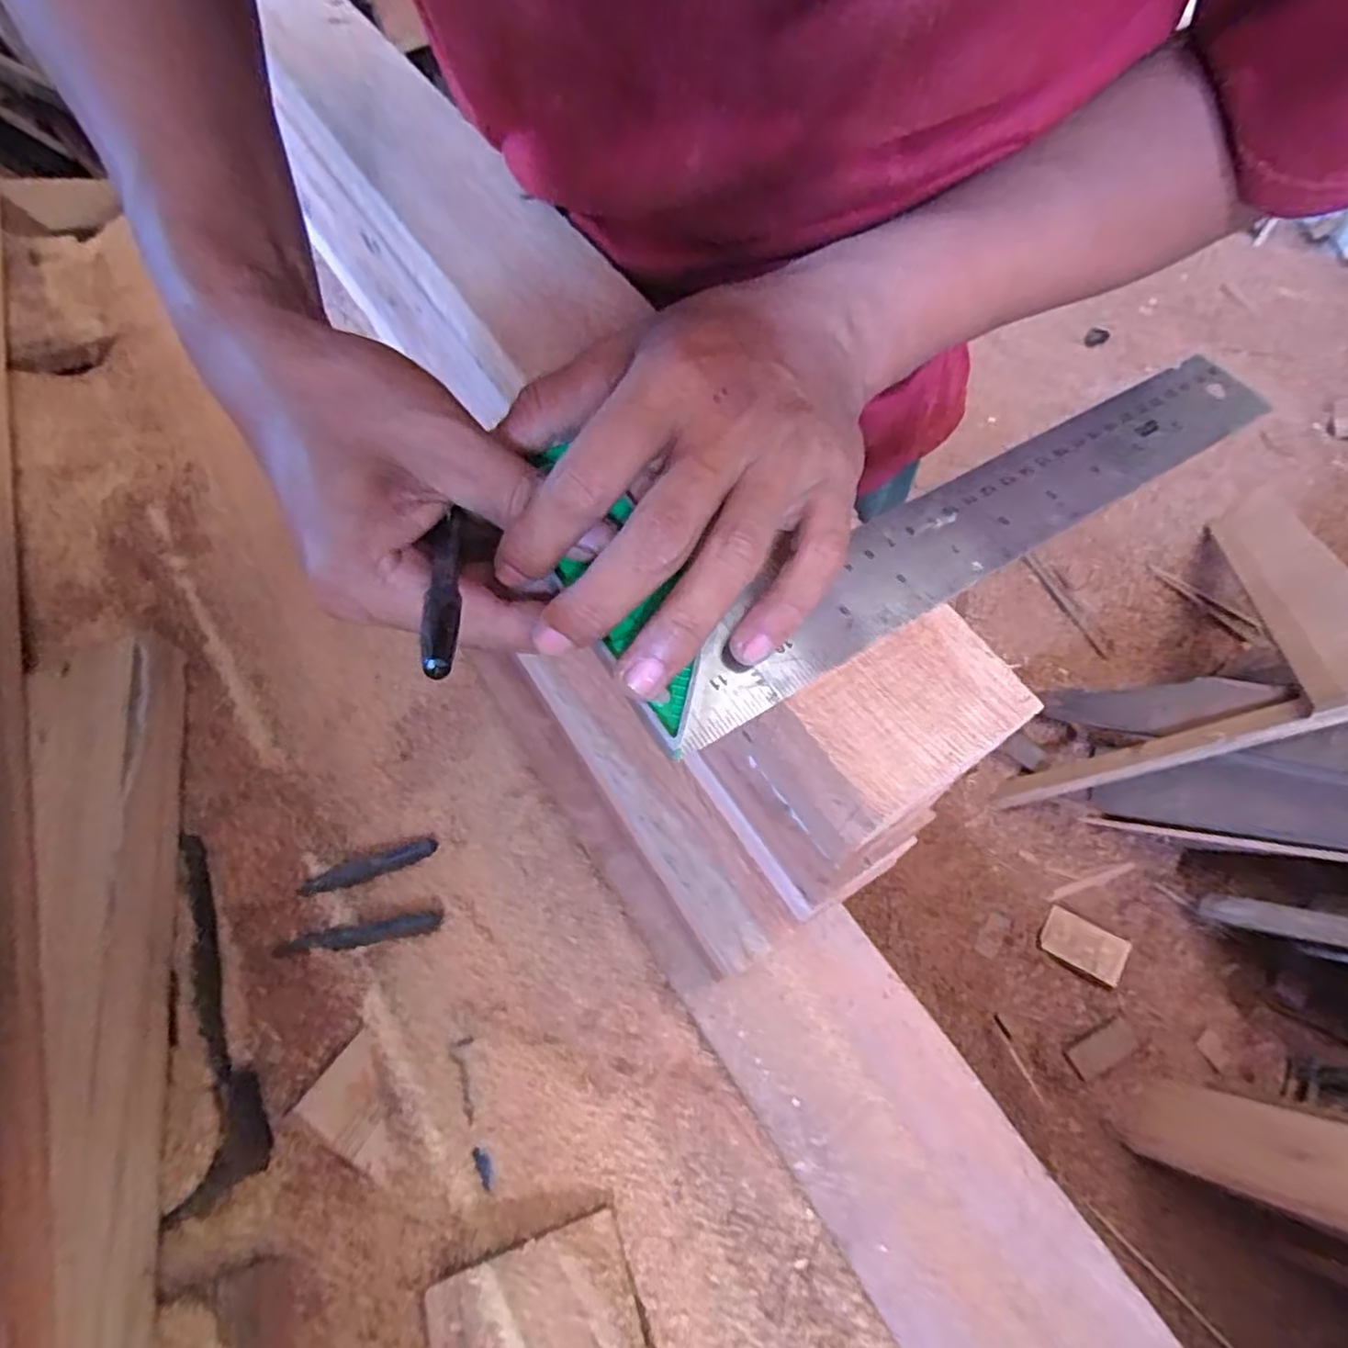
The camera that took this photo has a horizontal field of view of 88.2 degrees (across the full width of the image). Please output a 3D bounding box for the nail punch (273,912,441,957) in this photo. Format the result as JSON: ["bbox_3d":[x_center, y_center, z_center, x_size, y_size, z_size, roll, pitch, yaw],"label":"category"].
[{"bbox_3d":[-0.223,0.184,0.494,0.111,0.011,0.015,-7,58,-8],"label":"nail punch"}]

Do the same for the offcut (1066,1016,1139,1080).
[{"bbox_3d":[0.633,0.550,1.026,0.105,0.015,0.044,-24,62,-18],"label":"offcut"}]

